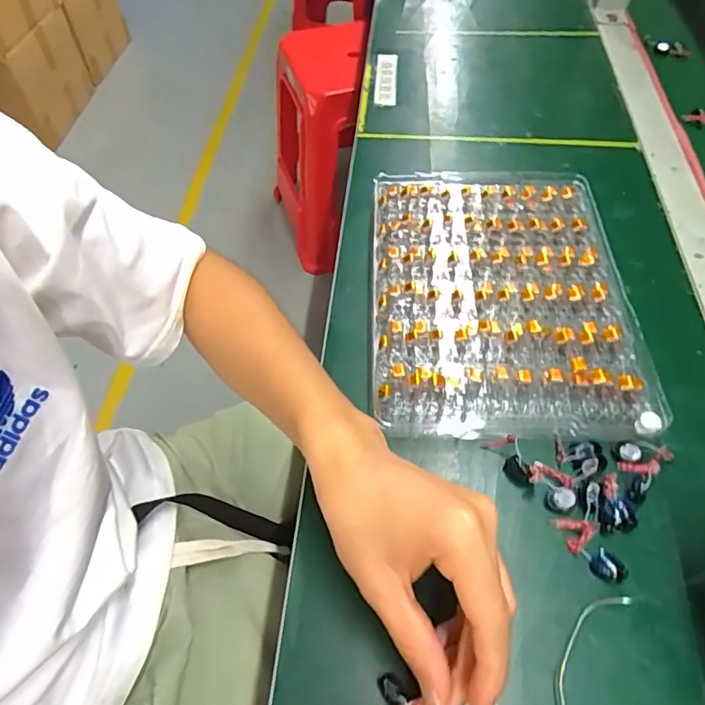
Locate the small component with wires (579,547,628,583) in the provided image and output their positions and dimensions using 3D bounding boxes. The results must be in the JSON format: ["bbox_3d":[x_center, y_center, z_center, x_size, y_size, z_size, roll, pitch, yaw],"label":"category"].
[{"bbox_3d":[0.149,0.125,0.308,0.025,0.004,0.016,34,63,21],"label":"small component with wires"}]

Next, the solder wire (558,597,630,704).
[{"bbox_3d":[0.120,0.176,0.276,0.022,0.007,0.109,27,59,18],"label":"solder wire"}]

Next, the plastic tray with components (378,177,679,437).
[{"bbox_3d":[0.117,-0.055,0.423,0.197,0.026,0.262,2,56,1],"label":"plastic tray with components"}]

